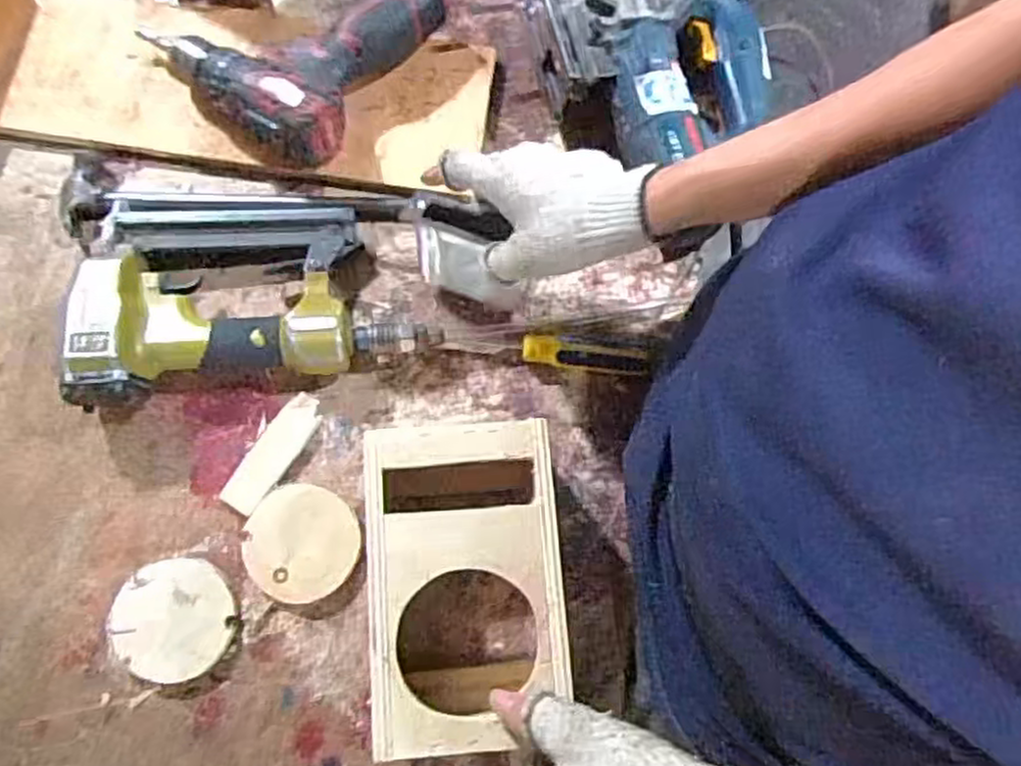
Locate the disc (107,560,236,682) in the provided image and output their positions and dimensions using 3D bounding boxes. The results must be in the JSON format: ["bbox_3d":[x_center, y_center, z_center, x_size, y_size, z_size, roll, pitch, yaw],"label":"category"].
[{"bbox_3d":[-0.233,0.163,0.513,0.078,0.012,0.079,1,75,-3],"label":"disc"}]

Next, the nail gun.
[{"bbox_3d":[-0.197,-0.075,0.555,0.246,0.063,0.174,-3,75,-4],"label":"nail gun"}]

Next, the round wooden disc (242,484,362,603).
[{"bbox_3d":[-0.149,0.114,0.532,0.078,0.004,0.079,3,71,-7],"label":"round wooden disc"}]

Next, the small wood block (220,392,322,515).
[{"bbox_3d":[-0.173,0.051,0.550,0.029,0.009,0.094,33,76,6],"label":"small wood block"}]

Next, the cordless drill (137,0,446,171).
[{"bbox_3d":[-0.174,-0.291,0.605,0.190,0.054,0.195,37,76,7],"label":"cordless drill"}]

